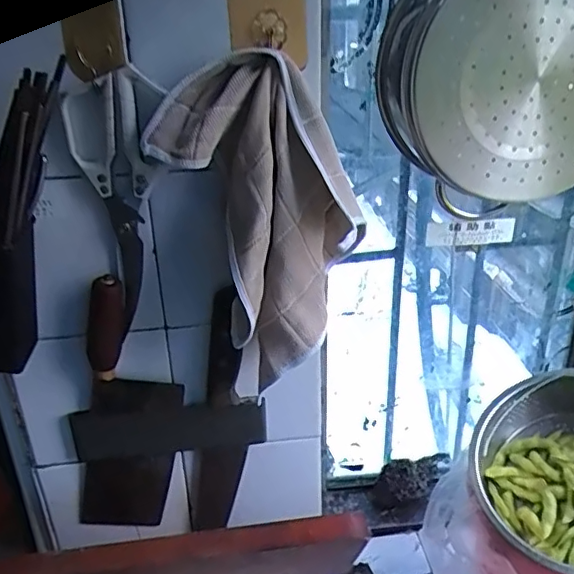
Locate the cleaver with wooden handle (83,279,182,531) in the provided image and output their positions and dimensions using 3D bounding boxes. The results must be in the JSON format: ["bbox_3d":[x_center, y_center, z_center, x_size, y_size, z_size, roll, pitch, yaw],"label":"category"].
[{"bbox_3d":[-0.166,0.128,0.572,0.115,0.297,0.024,0,25,2],"label":"cleaver with wooden handle"}]

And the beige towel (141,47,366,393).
[{"bbox_3d":[-0.010,-0.056,0.468,0.133,0.247,0.050,-25,12,-3],"label":"beige towel"}]

